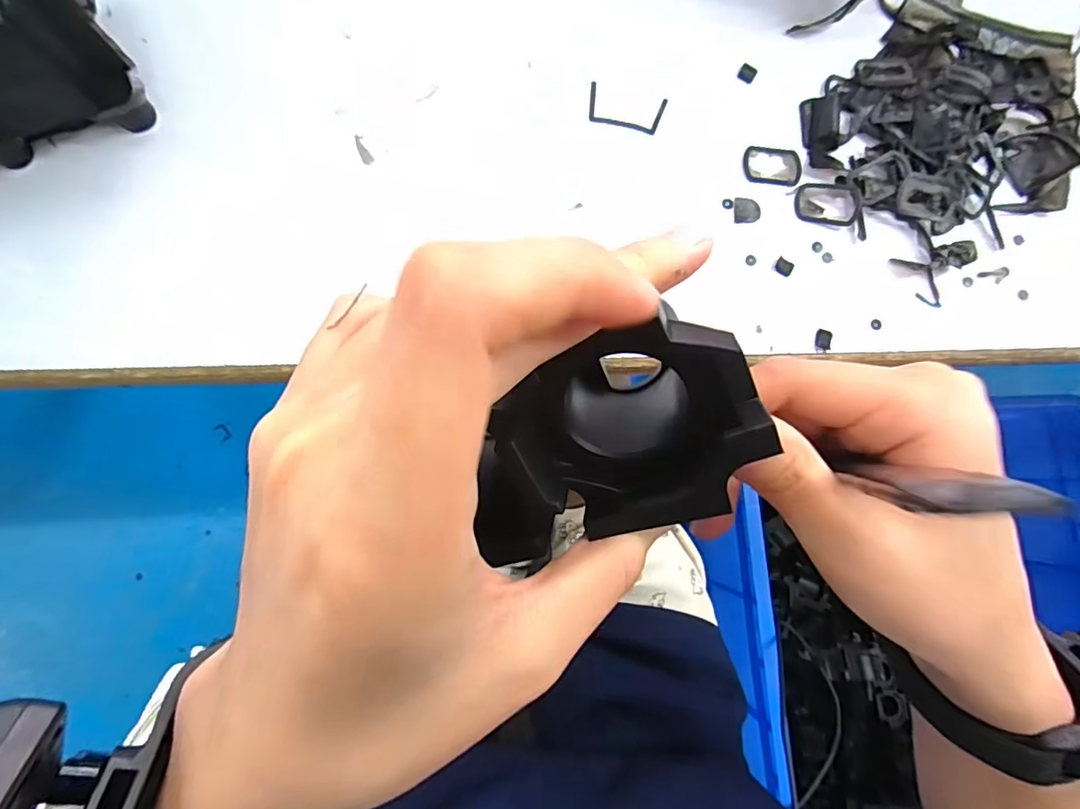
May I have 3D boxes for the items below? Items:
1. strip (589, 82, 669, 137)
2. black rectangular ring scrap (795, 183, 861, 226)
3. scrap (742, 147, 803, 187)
[{"bbox_3d":[0.036,-0.122,0.209,0.032,0.004,0.017,13,82,-4],"label":"strip"},{"bbox_3d":[0.119,-0.084,0.211,0.025,0.005,0.017,10,82,-4],"label":"black rectangular ring scrap"},{"bbox_3d":[0.097,-0.100,0.211,0.025,0.004,0.017,4,83,-5],"label":"scrap"}]

